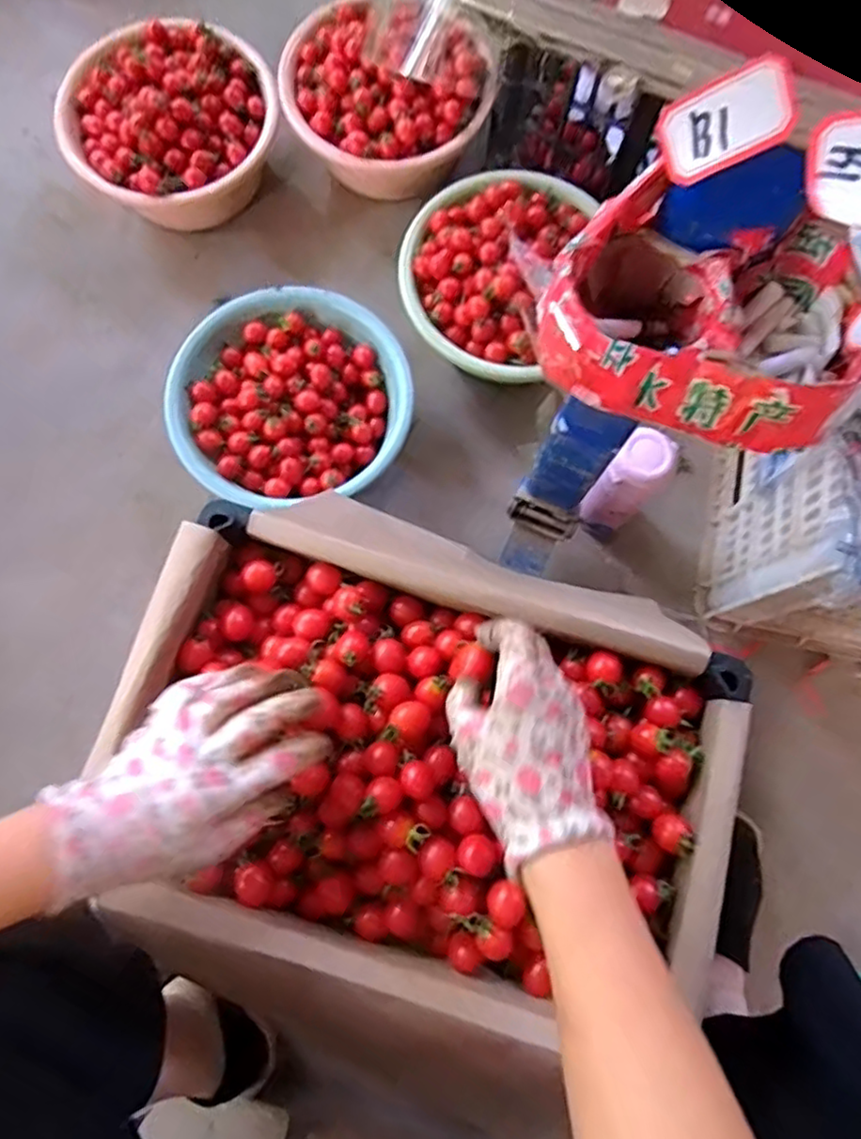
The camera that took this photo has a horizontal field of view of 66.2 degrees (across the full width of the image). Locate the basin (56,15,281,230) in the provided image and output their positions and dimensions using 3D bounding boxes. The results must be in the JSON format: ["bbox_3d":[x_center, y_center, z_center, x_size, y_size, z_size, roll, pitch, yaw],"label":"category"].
[{"bbox_3d":[-0.320,-0.549,0.826,0.258,0.105,0.247,-44,81,-10],"label":"basin"}]

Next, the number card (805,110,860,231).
[{"bbox_3d":[0.129,-0.120,0.202,0.025,0.010,0.031,7,99,16],"label":"number card"}]

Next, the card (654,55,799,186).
[{"bbox_3d":[0.091,-0.139,0.205,0.038,0.004,0.022,-15,118,23],"label":"card"}]

